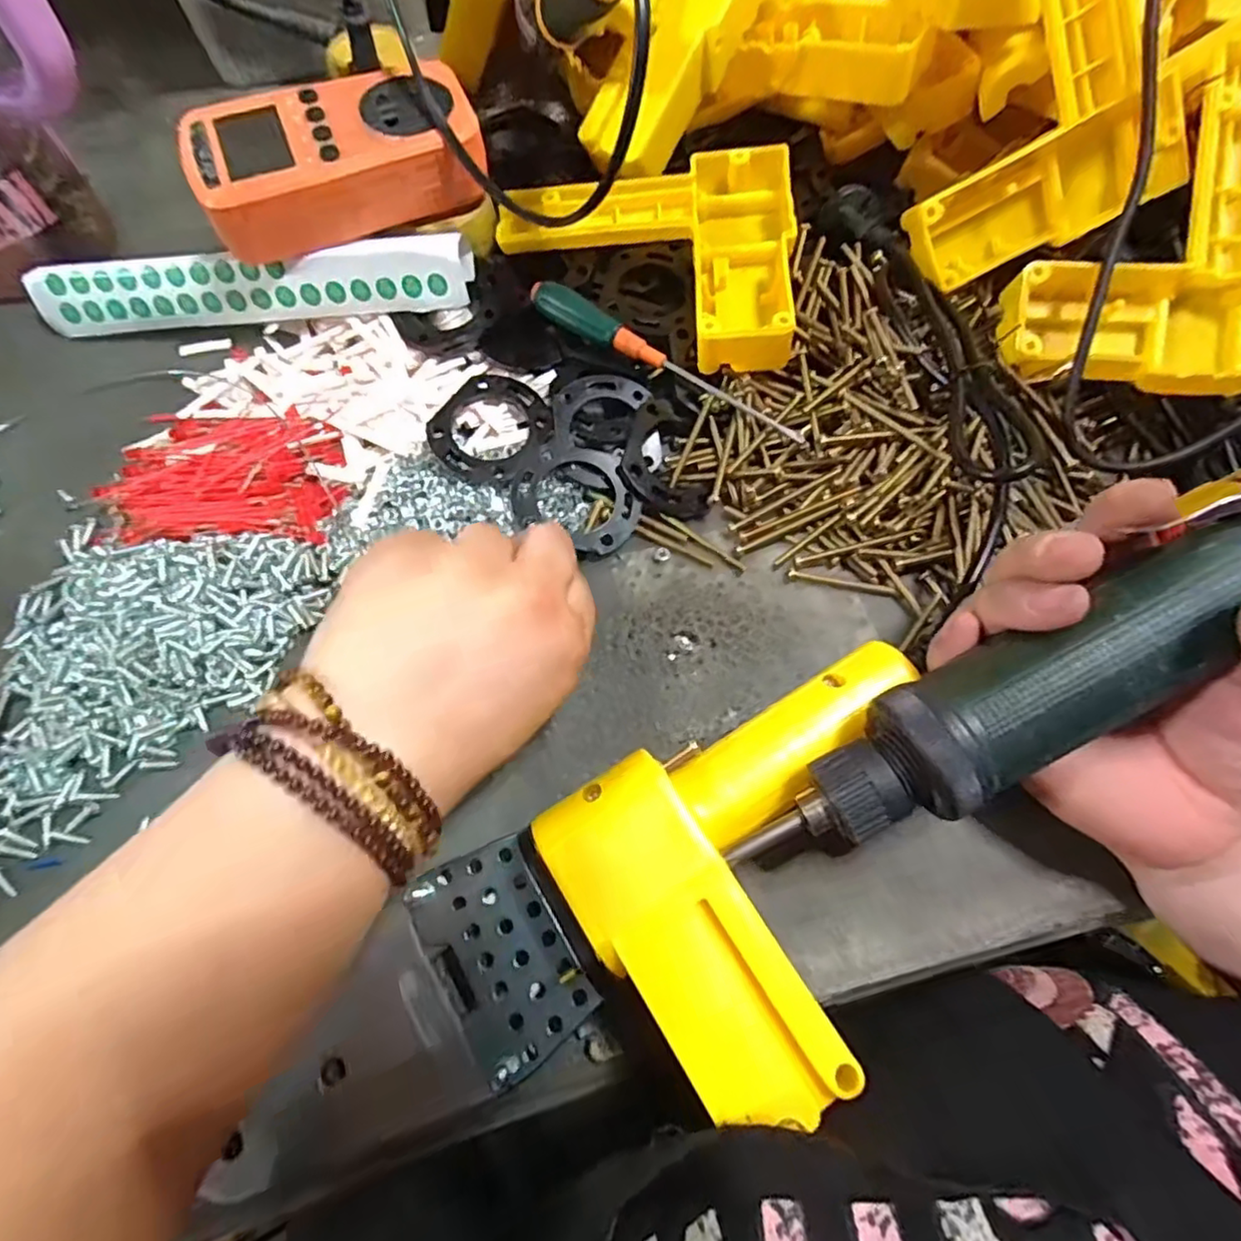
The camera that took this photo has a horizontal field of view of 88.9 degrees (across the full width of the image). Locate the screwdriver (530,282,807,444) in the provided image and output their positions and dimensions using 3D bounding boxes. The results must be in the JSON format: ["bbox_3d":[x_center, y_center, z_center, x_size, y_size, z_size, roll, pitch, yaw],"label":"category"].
[{"bbox_3d":[0.020,-0.124,0.304,0.150,0.015,0.013,31,72,10],"label":"screwdriver"}]

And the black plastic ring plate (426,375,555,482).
[{"bbox_3d":[-0.059,-0.092,0.302,0.055,0.006,0.055,1,71,-3],"label":"black plastic ring plate"}]

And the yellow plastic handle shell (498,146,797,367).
[{"bbox_3d":[0.012,-0.178,0.310,0.142,0.034,0.116,6,69,1],"label":"yellow plastic handle shell"}]

